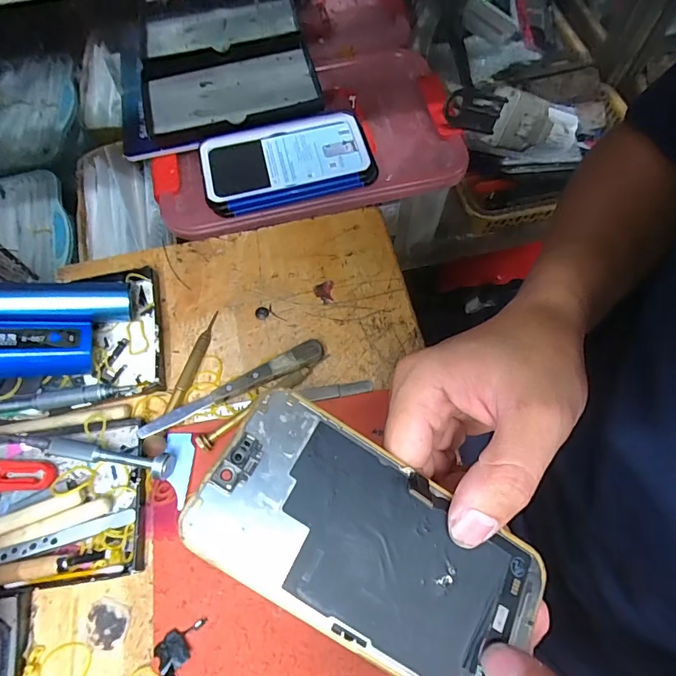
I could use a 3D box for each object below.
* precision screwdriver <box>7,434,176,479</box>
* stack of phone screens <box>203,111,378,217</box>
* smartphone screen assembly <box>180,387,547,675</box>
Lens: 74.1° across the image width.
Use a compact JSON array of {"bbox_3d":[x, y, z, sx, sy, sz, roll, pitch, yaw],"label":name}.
[{"bbox_3d":[-0.164,0.076,0.300,0.115,0.016,0.015,10,67,6],"label":"precision screwdriver"},{"bbox_3d":[-0.051,-0.172,0.444,0.160,0.025,0.089,-14,66,-4],"label":"stack of phone screens"},{"bbox_3d":[0.016,0.082,0.175,0.140,0.004,0.066,34,63,-4],"label":"smartphone screen assembly"}]

